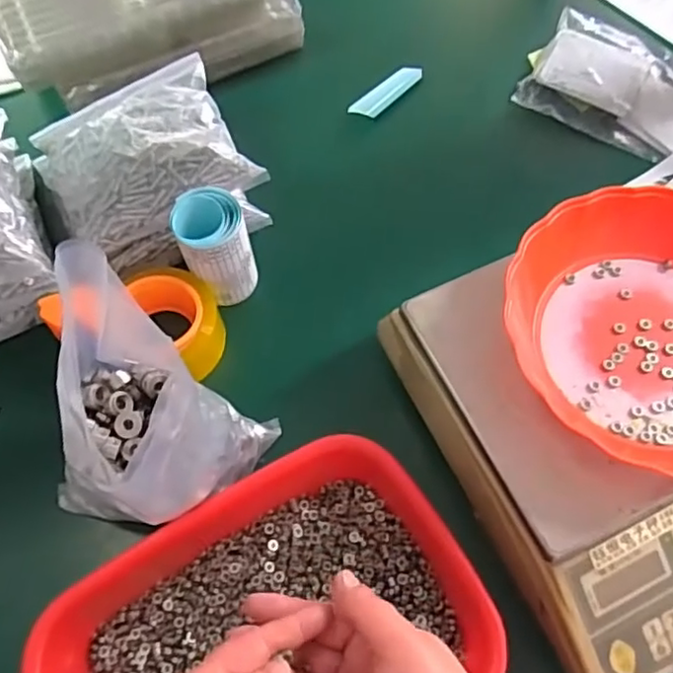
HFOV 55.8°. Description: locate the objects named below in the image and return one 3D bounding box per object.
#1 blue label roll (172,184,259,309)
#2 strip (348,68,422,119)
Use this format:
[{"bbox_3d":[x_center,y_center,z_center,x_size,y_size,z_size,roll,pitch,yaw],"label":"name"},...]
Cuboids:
[{"bbox_3d":[-0.108,-0.082,0.573,0.059,0.091,0.061,0,63,0],"label":"blue label roll"},{"bbox_3d":[0.058,-0.278,0.720,0.028,0.006,0.100,38,70,18],"label":"strip"}]

